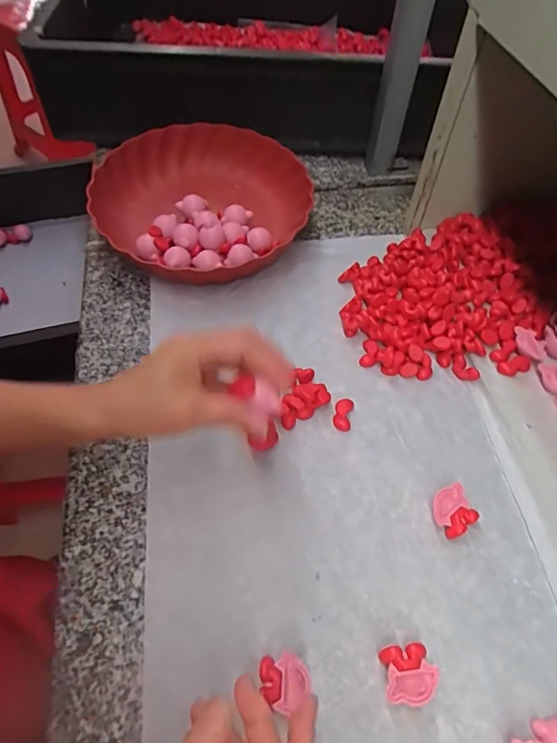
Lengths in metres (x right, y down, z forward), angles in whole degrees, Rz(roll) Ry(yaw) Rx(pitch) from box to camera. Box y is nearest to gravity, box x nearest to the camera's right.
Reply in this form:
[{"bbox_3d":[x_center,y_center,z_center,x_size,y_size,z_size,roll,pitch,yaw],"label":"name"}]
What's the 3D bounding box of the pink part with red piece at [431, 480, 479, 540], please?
[{"bbox_3d":[0.137,0.112,0.373,0.034,0.015,0.034,-25,60,-17],"label":"pink part with red piece"}]

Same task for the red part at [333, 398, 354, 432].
[{"bbox_3d":[0.059,0.038,0.424,0.016,0.008,0.031,10,56,5],"label":"red part"}]

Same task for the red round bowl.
[{"bbox_3d":[-0.084,-0.196,0.550,0.236,0.054,0.237,1,56,-1],"label":"red round bowl"}]

